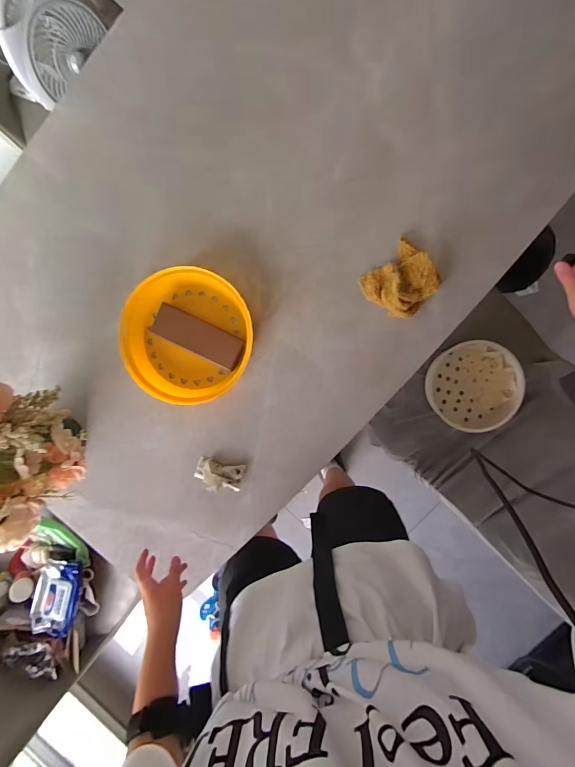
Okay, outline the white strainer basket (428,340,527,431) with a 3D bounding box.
[{"bbox_3d":[0.426,0.006,0.822,0.186,0.062,0.200,8,95,5],"label":"white strainer basket"}]

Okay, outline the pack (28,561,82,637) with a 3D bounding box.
[{"bbox_3d":[-0.575,0.529,0.886,0.099,0.040,0.165,7,82,-15],"label":"pack"}]

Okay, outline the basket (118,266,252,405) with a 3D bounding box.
[{"bbox_3d":[-0.167,-0.076,0.606,0.213,0.059,0.208,0,94,6],"label":"basket"}]

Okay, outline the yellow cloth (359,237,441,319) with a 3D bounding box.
[{"bbox_3d":[0.186,-0.165,0.580,0.102,0.034,0.097,-43,89,7],"label":"yellow cloth"}]

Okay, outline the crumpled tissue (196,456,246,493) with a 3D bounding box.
[{"bbox_3d":[-0.122,0.164,0.636,0.083,0.037,0.047,11,95,5],"label":"crumpled tissue"}]

